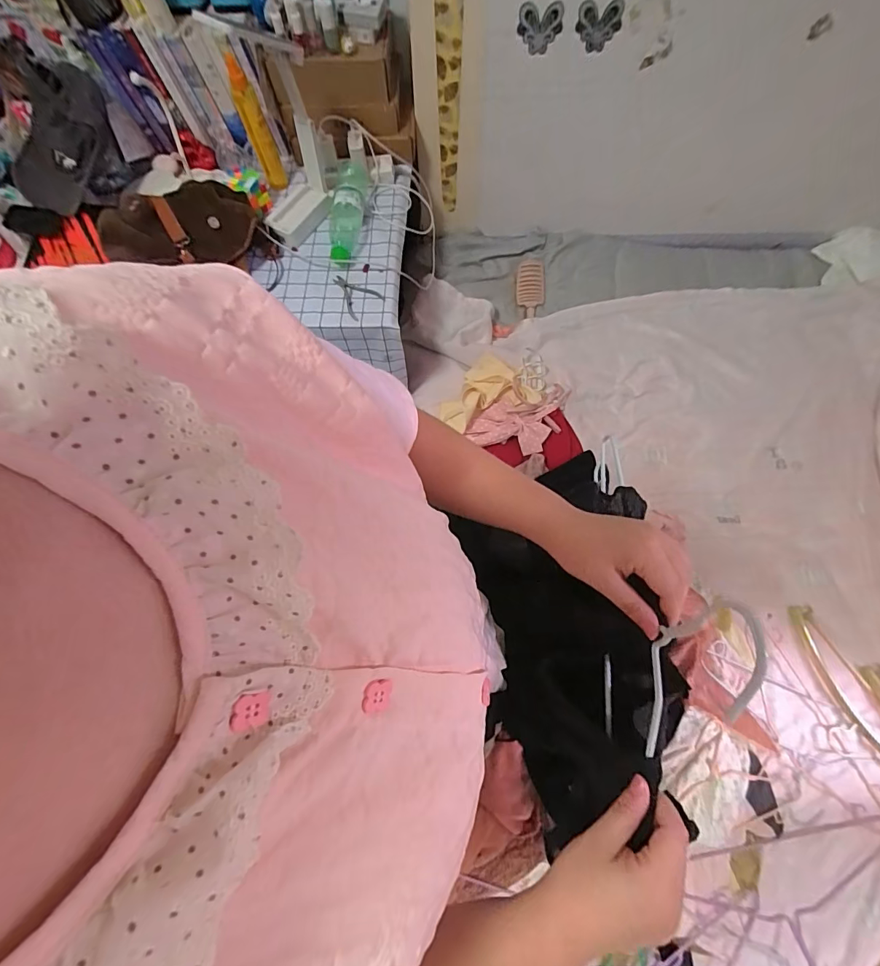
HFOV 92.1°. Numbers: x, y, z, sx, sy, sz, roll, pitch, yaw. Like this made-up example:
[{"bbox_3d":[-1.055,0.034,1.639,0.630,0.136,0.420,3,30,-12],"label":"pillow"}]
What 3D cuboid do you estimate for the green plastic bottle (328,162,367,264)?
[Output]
[{"bbox_3d":[-0.185,-0.540,0.840,0.069,0.052,0.238,0,71,2],"label":"green plastic bottle"}]

